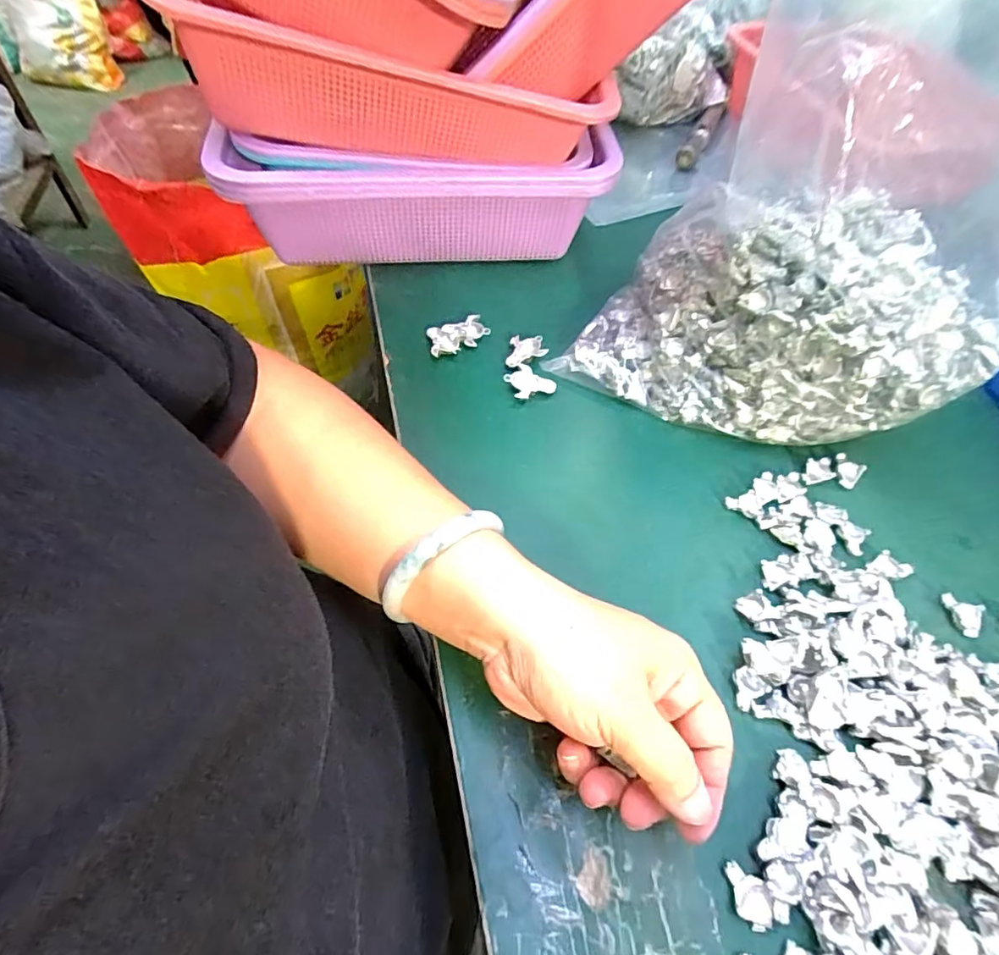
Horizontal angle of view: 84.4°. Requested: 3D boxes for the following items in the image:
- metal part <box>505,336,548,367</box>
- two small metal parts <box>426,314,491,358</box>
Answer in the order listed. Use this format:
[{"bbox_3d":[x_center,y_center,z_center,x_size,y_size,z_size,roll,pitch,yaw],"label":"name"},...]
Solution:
[{"bbox_3d":[0.020,-0.095,0.413,0.029,0.007,0.028,0,56,-4],"label":"metal part"},{"bbox_3d":[-0.031,-0.107,0.418,0.046,0.012,0.029,-11,57,-11],"label":"two small metal parts"}]

